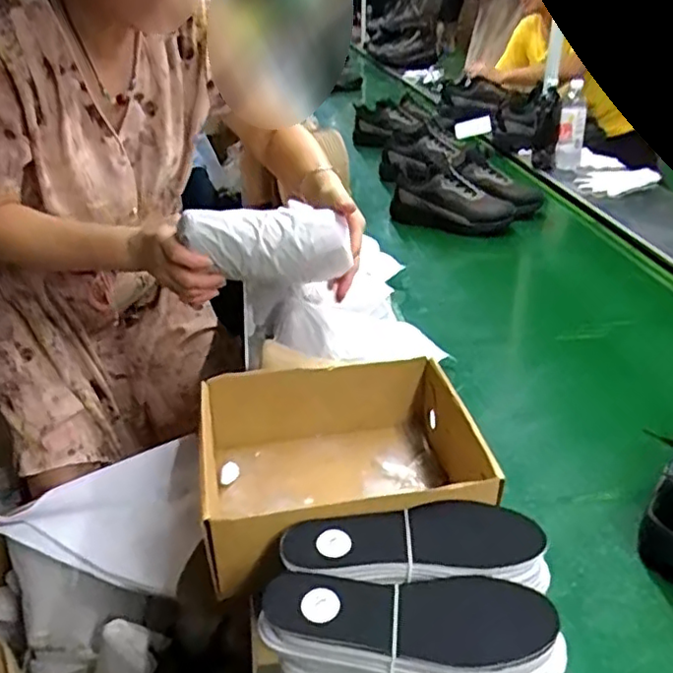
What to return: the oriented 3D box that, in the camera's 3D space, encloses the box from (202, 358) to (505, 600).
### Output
[{"bbox_3d":[0.003,0.135,0.674,0.268,0.106,0.246,-7,31,-9],"label":"box"}]

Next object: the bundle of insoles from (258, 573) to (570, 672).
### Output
[{"bbox_3d":[0.055,0.233,0.488,0.220,0.073,0.083,-2,31,-1],"label":"bundle of insoles"}]

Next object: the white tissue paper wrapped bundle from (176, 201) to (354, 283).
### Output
[{"bbox_3d":[-0.084,-0.115,0.782,0.186,0.084,0.071,-8,31,-11],"label":"white tissue paper wrapped bundle"}]

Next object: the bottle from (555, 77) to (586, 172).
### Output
[{"bbox_3d":[0.632,-0.560,1.734,0.069,0.220,0.069,11,33,19],"label":"bottle"}]

